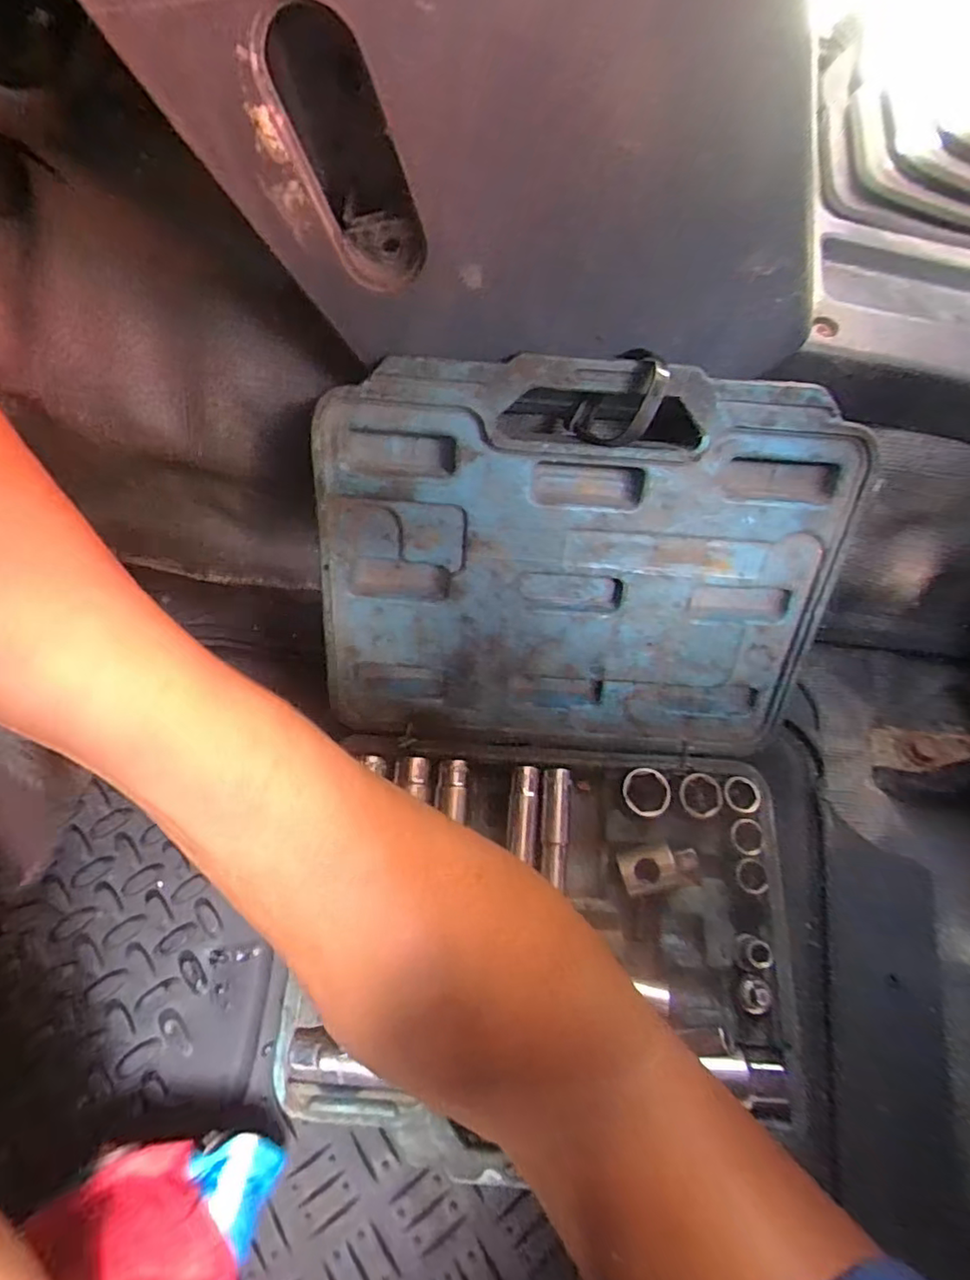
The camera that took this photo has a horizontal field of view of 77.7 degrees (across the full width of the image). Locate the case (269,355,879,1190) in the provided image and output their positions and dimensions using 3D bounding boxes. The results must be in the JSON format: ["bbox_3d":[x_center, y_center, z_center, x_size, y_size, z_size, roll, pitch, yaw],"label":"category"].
[{"bbox_3d":[0.049,0.064,0.267,0.263,0.155,0.306,5,71,1],"label":"case"}]

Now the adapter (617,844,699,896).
[{"bbox_3d":[0.090,0.118,0.311,0.039,0.015,0.020,-11,72,-4],"label":"adapter"}]

